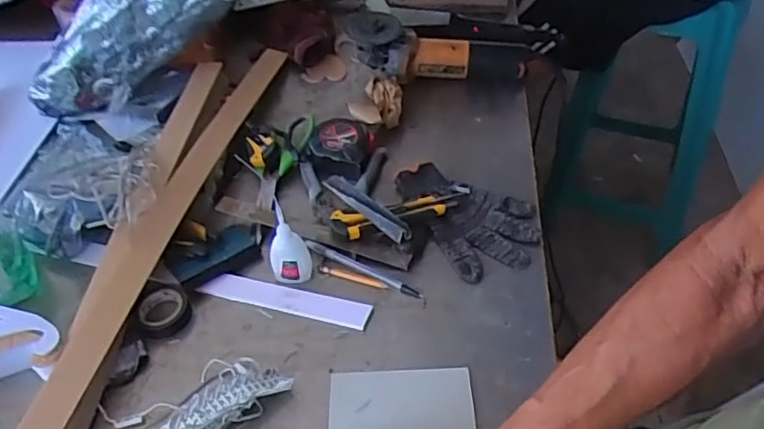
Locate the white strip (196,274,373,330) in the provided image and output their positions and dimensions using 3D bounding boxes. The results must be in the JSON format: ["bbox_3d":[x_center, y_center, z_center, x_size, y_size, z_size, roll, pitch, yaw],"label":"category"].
[{"bbox_3d":[-0.108,0.094,0.673,0.193,0.006,0.029,10,60,13],"label":"white strip"}]

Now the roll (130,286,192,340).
[{"bbox_3d":[-0.244,0.107,0.666,0.059,0.023,0.062,-3,46,3],"label":"roll"}]

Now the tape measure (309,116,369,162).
[{"bbox_3d":[-0.057,-0.097,0.818,0.074,0.035,0.072,2,47,4],"label":"tape measure"}]

